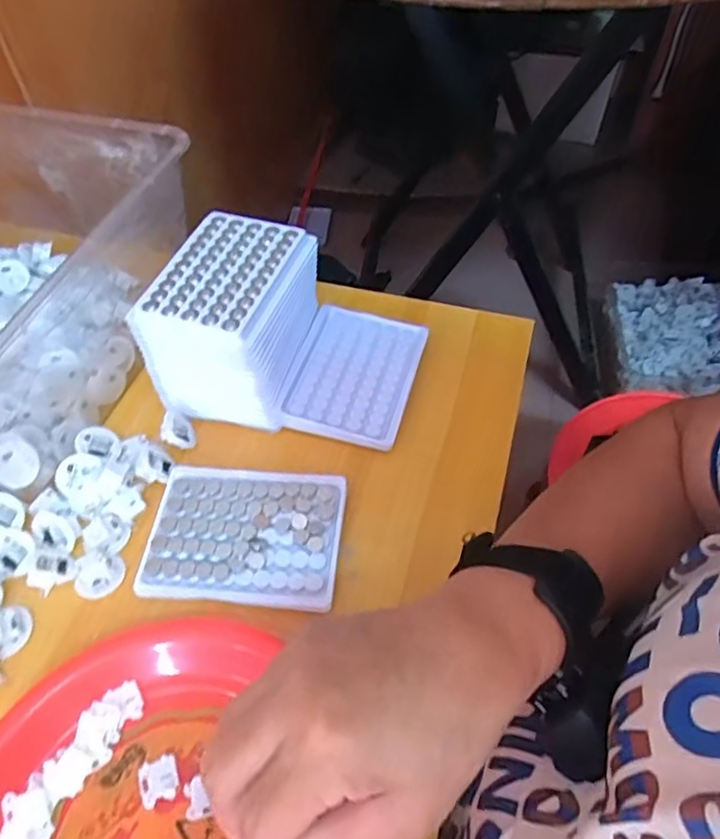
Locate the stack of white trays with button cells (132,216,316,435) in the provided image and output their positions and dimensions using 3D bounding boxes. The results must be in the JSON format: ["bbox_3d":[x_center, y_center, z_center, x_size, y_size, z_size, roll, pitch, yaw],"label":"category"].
[{"bbox_3d":[-0.095,-0.079,0.473,0.105,0.092,0.125,11,54,9],"label":"stack of white trays with button cells"}]

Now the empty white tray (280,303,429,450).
[{"bbox_3d":[-0.003,-0.040,0.495,0.092,0.015,0.126,11,54,9],"label":"empty white tray"}]

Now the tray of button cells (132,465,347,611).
[{"bbox_3d":[-0.078,0.077,0.416,0.129,0.007,0.097,5,53,4],"label":"tray of button cells"}]

